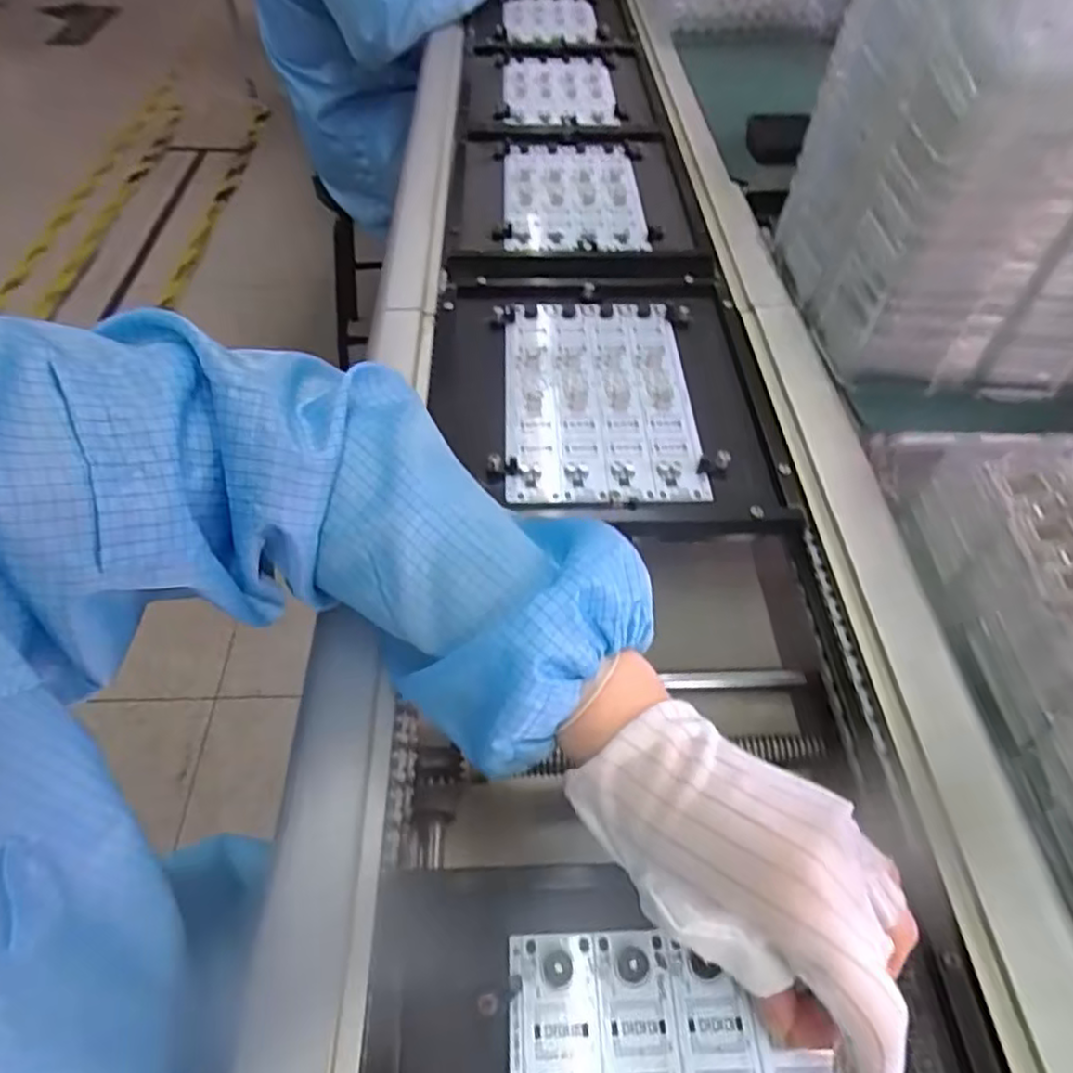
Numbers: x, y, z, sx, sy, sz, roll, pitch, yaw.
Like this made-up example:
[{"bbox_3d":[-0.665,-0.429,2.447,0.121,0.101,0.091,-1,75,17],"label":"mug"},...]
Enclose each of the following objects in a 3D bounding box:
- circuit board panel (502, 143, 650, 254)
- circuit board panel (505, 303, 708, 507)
[{"bbox_3d":[0.036,-0.346,0.705,0.133,0.011,0.223,-2,51,-1],"label":"circuit board panel"},{"bbox_3d":[0.045,-0.106,0.511,0.131,0.007,0.214,-1,51,0],"label":"circuit board panel"}]

